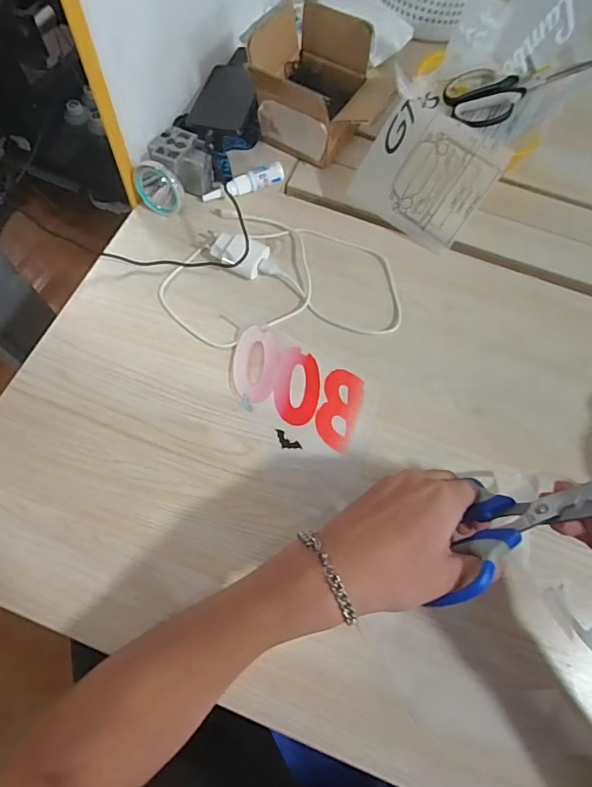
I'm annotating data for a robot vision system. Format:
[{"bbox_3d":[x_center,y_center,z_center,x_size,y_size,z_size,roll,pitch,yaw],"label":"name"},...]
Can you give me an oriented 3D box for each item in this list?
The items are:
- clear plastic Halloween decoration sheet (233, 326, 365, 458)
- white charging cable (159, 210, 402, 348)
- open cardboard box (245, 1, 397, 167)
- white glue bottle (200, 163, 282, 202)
[{"bbox_3d":[-0.004,0.000,0.445,0.142,0.005,0.111,24,69,5],"label":"clear plastic Halloween decoration sheet"},{"bbox_3d":[-0.020,-0.153,0.487,0.264,0.037,0.204,-5,68,-4],"label":"white charging cable"},{"bbox_3d":[0.039,-0.363,0.533,0.153,0.104,0.118,33,71,11],"label":"open cardboard box"},{"bbox_3d":[-0.063,-0.254,0.529,0.100,0.024,0.020,-22,71,-11],"label":"white glue bottle"}]

